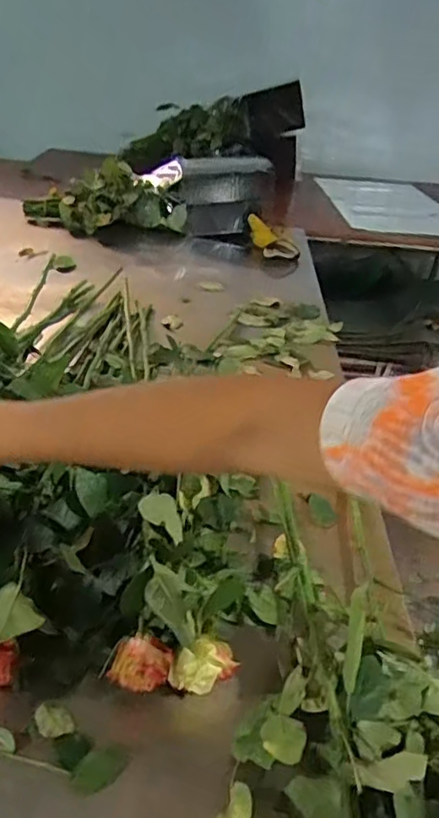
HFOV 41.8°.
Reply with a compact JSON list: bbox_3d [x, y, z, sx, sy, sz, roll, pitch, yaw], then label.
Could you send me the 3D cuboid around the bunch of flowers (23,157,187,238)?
[{"bbox_3d":[-0.293,-0.538,1.484,0.415,0.142,0.148,10,35,7],"label":"bunch of flowers"}]

